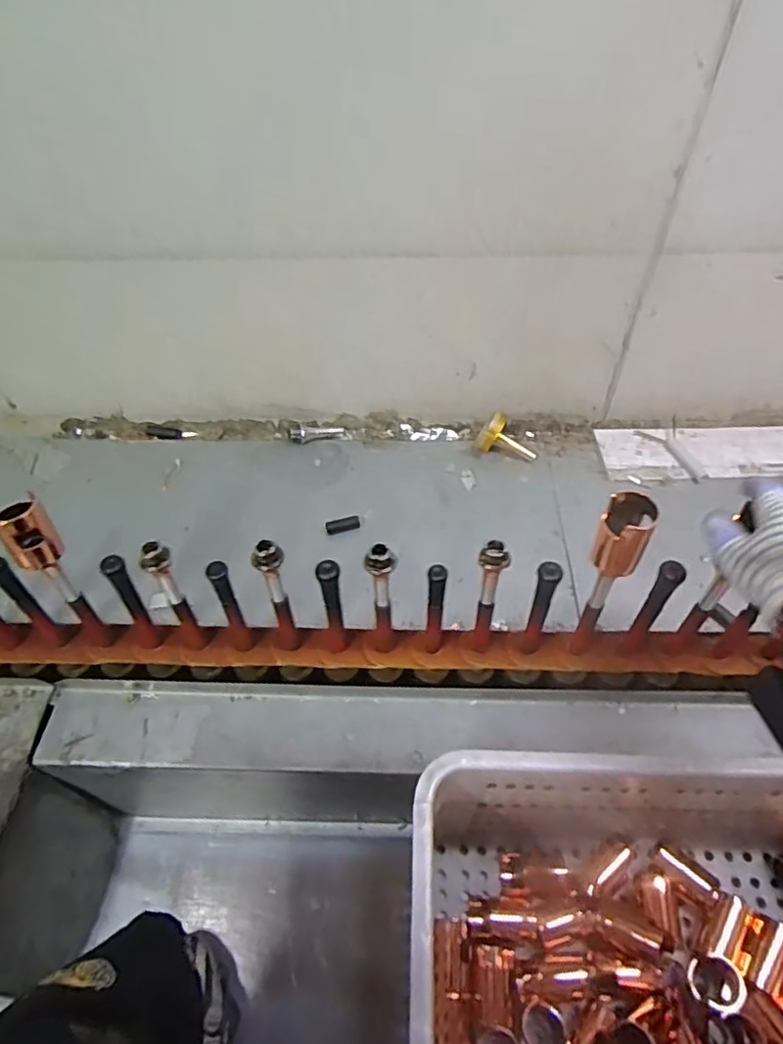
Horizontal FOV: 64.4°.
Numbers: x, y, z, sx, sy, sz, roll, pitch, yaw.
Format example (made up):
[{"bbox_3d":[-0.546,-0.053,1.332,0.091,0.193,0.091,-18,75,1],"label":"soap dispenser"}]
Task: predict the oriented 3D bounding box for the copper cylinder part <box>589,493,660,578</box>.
[{"bbox_3d":[0.197,0.013,0.532,0.040,0.078,0.031,22,55,15],"label":"copper cylinder part"}]

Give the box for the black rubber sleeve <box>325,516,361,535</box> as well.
[{"bbox_3d":[-0.063,0.004,0.814,0.046,0.013,0.019,-16,54,-13],"label":"black rubber sleeve"}]

